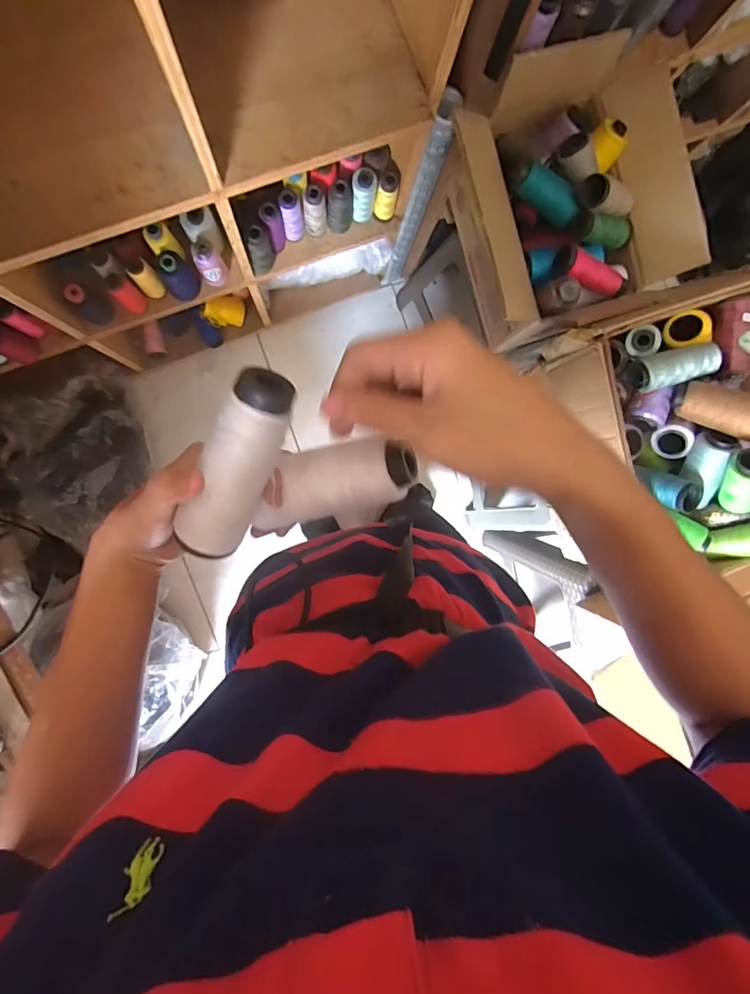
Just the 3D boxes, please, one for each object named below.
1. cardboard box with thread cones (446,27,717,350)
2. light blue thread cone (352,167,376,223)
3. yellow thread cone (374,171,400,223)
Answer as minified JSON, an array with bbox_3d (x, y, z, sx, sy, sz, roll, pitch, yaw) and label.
[{"bbox_3d":[0.290,-0.460,0.764,0.334,0.223,0.344,-23,96,-5],"label":"cardboard box with thread cones"},{"bbox_3d":[-0.023,-0.579,0.917,0.044,0.102,0.046,3,93,-7],"label":"light blue thread cone"},{"bbox_3d":[0.023,-0.579,0.925,0.044,0.113,0.040,13,91,-7],"label":"yellow thread cone"}]

